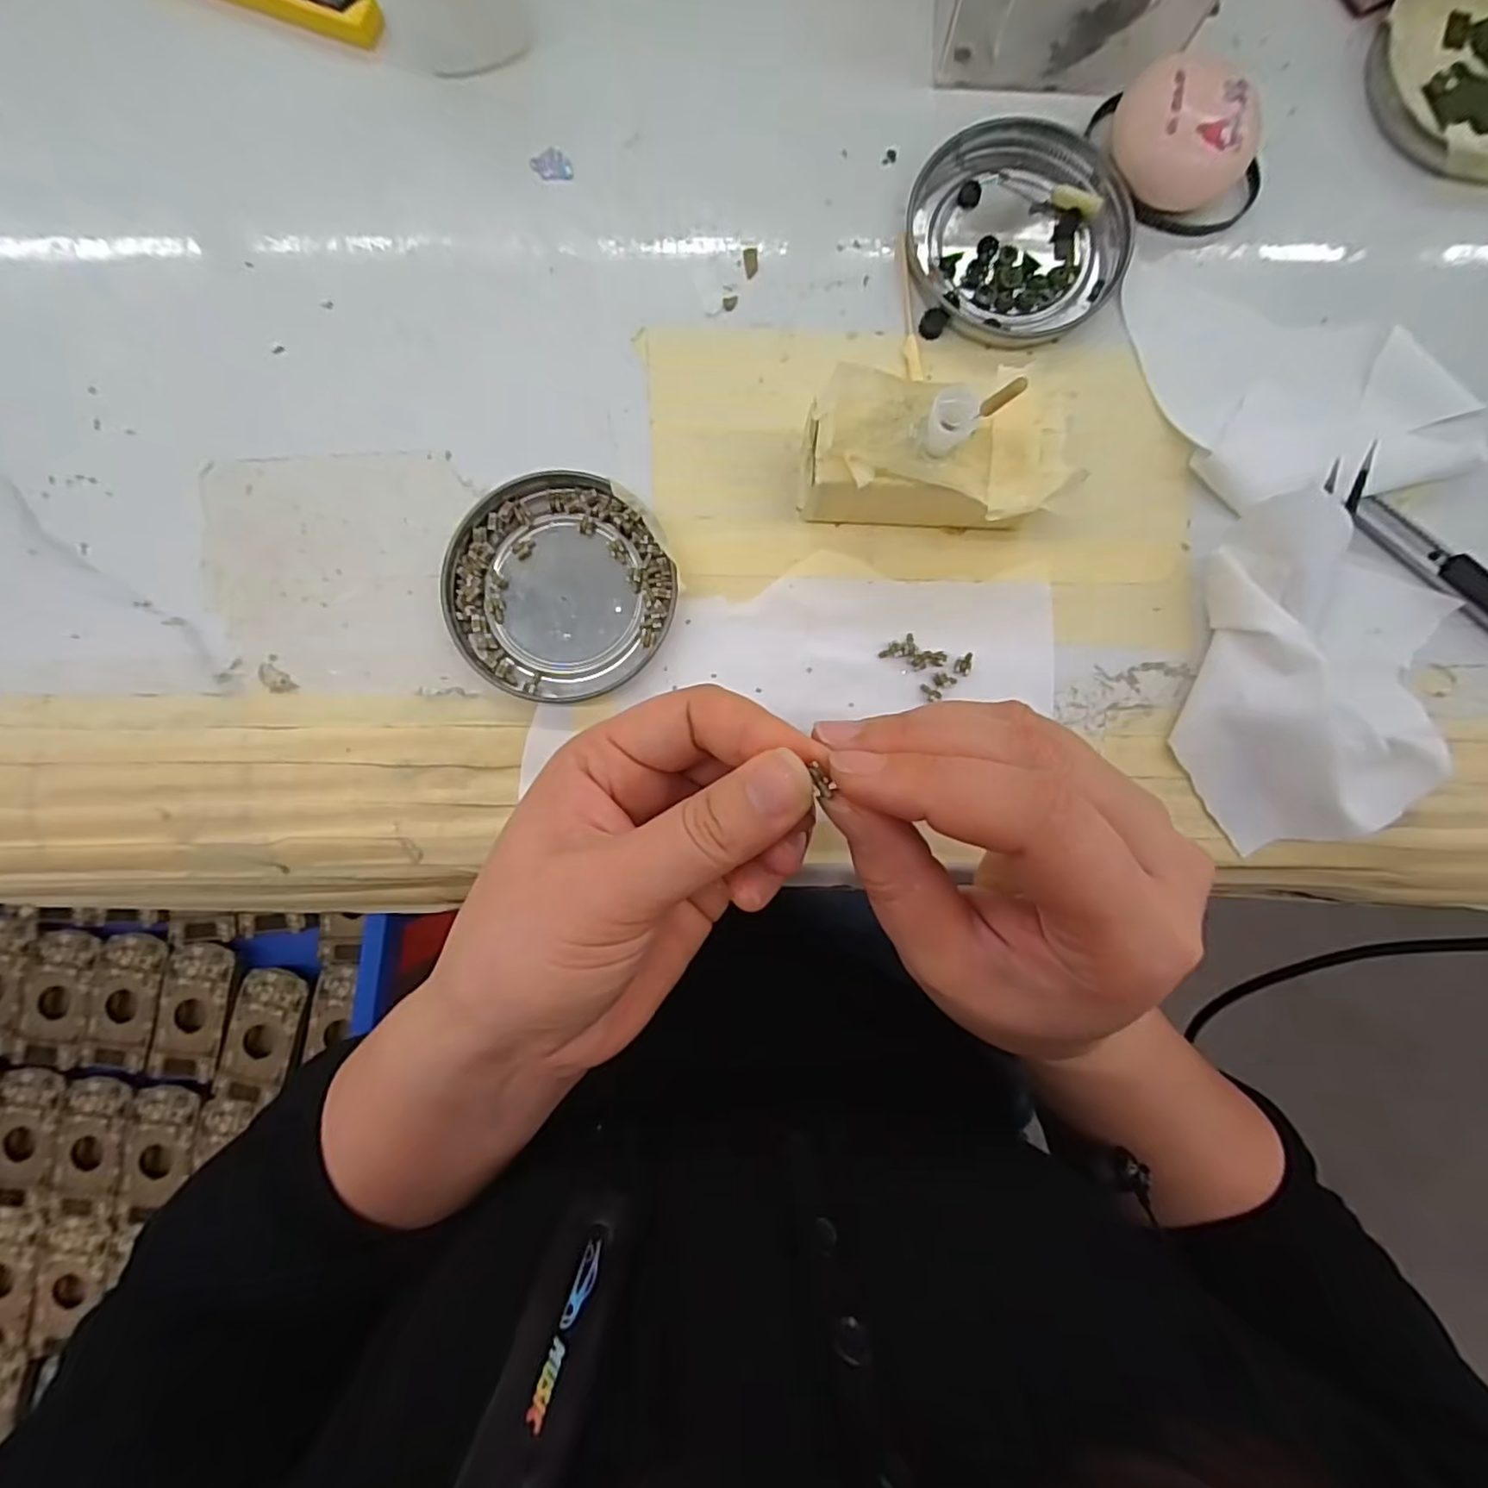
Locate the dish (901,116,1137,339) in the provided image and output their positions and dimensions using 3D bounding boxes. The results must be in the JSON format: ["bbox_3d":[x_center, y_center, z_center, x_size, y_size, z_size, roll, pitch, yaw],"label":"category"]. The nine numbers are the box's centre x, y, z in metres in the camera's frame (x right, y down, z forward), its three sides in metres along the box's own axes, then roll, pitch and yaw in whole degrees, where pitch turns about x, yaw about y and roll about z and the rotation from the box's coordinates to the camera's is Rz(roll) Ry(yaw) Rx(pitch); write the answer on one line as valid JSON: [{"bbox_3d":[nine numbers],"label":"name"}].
[{"bbox_3d":[0.099,-0.186,0.239,0.076,0.009,0.074,-2,86,-1],"label":"dish"}]

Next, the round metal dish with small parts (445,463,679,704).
[{"bbox_3d":[-0.065,-0.057,0.233,0.077,0.011,0.080,0,87,0],"label":"round metal dish with small parts"}]

